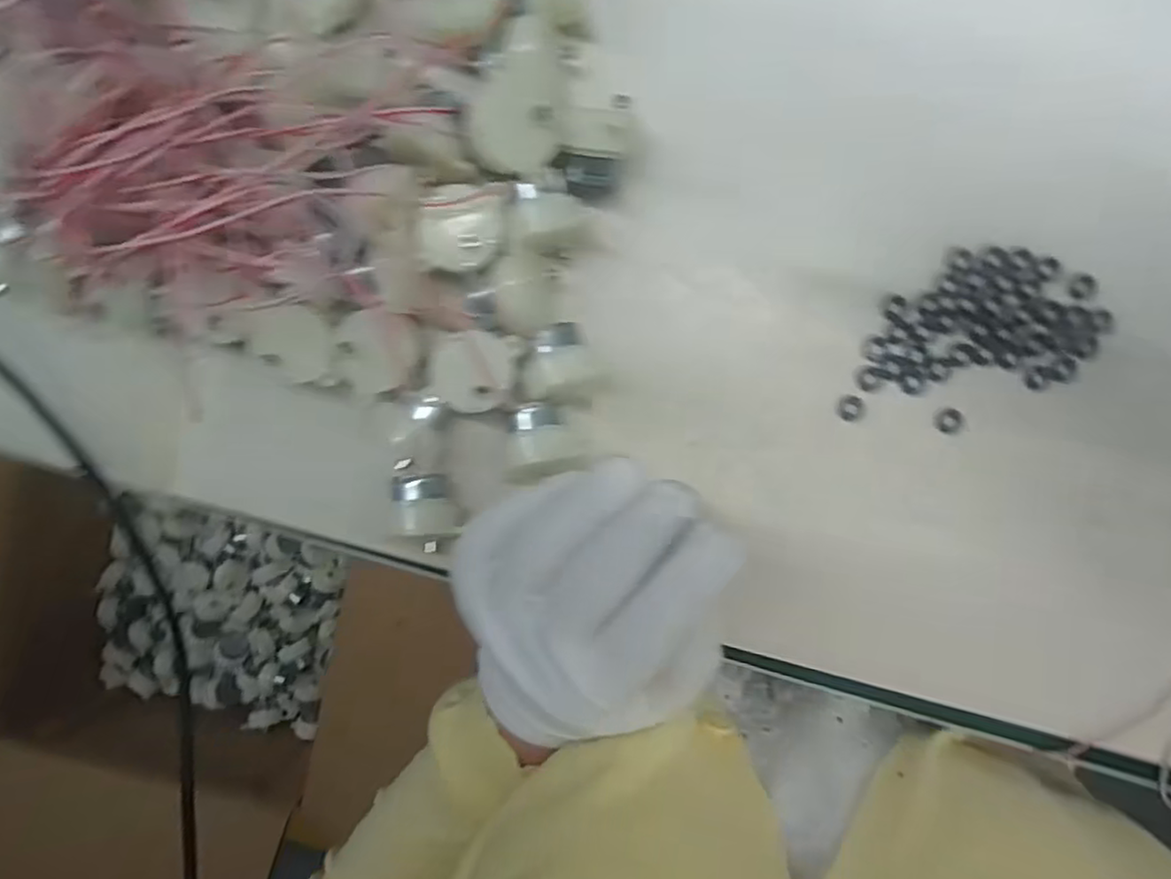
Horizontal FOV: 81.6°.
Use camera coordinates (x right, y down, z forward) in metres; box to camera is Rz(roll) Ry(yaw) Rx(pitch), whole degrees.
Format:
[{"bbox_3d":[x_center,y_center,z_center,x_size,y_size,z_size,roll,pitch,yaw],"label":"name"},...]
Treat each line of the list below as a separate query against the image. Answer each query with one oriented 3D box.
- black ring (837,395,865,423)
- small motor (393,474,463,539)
[{"bbox_3d":[0.111,-0.013,0.282,0.011,0.004,0.011,0,95,4],"label":"black ring"},{"bbox_3d":[-0.067,0.027,0.277,0.023,0.019,0.027,-6,95,3],"label":"small motor"}]

